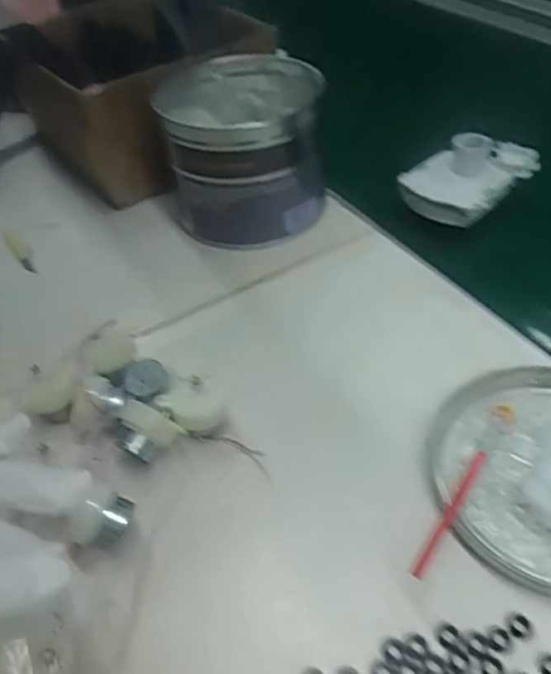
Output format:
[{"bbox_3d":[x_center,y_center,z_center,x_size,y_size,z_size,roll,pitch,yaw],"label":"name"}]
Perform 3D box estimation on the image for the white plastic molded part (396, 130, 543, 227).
[{"bbox_3d":[0.158,-0.128,0.484,0.104,0.065,0.066,-31,50,-23],"label":"white plastic molded part"}]

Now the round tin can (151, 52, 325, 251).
[{"bbox_3d":[-0.025,-0.154,0.481,0.130,0.099,0.138,-16,46,-10],"label":"round tin can"}]

